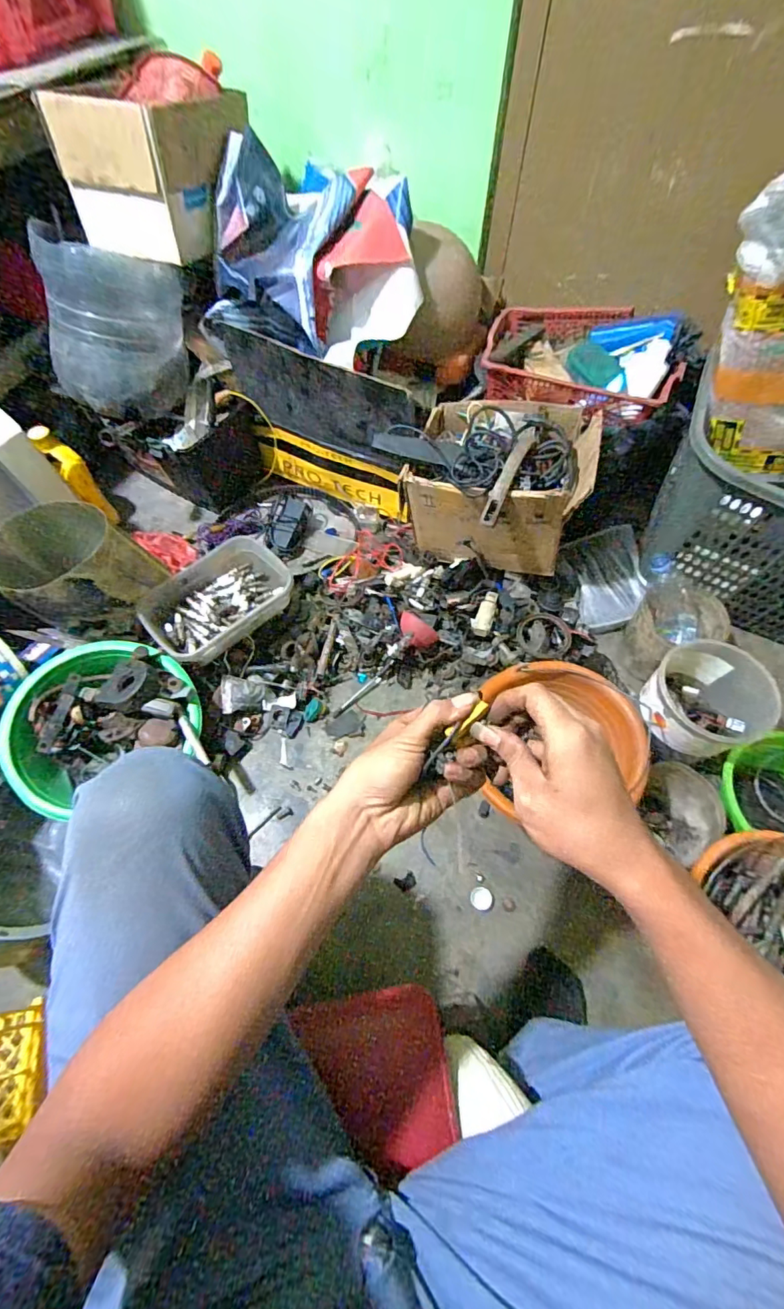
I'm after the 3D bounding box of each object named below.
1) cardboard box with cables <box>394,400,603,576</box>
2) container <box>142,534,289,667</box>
[{"bbox_3d":[0.180,-0.308,0.910,0.317,0.196,0.271,16,62,9],"label":"cardboard box with cables"},{"bbox_3d":[-0.307,-0.103,0.896,0.259,0.071,0.187,-37,67,-19],"label":"container"}]

